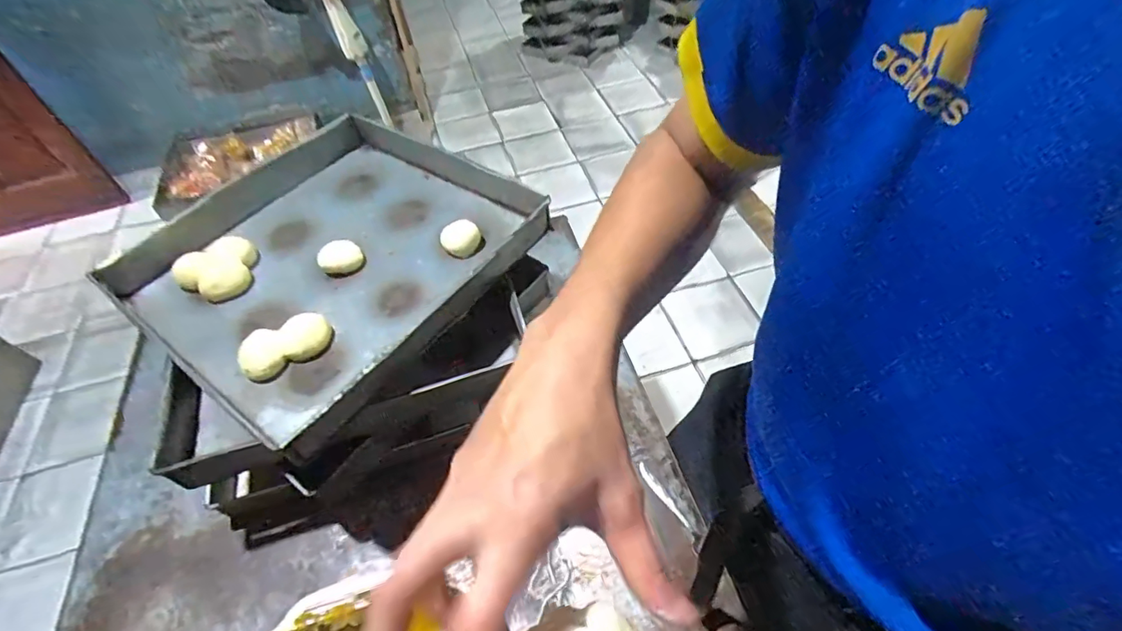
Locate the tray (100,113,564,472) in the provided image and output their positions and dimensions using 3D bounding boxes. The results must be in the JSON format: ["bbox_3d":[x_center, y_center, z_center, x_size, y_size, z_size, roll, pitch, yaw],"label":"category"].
[{"bbox_3d":[-0.336,-0.102,0.744,0.528,0.070,0.489,28,59,24],"label":"tray"}]

